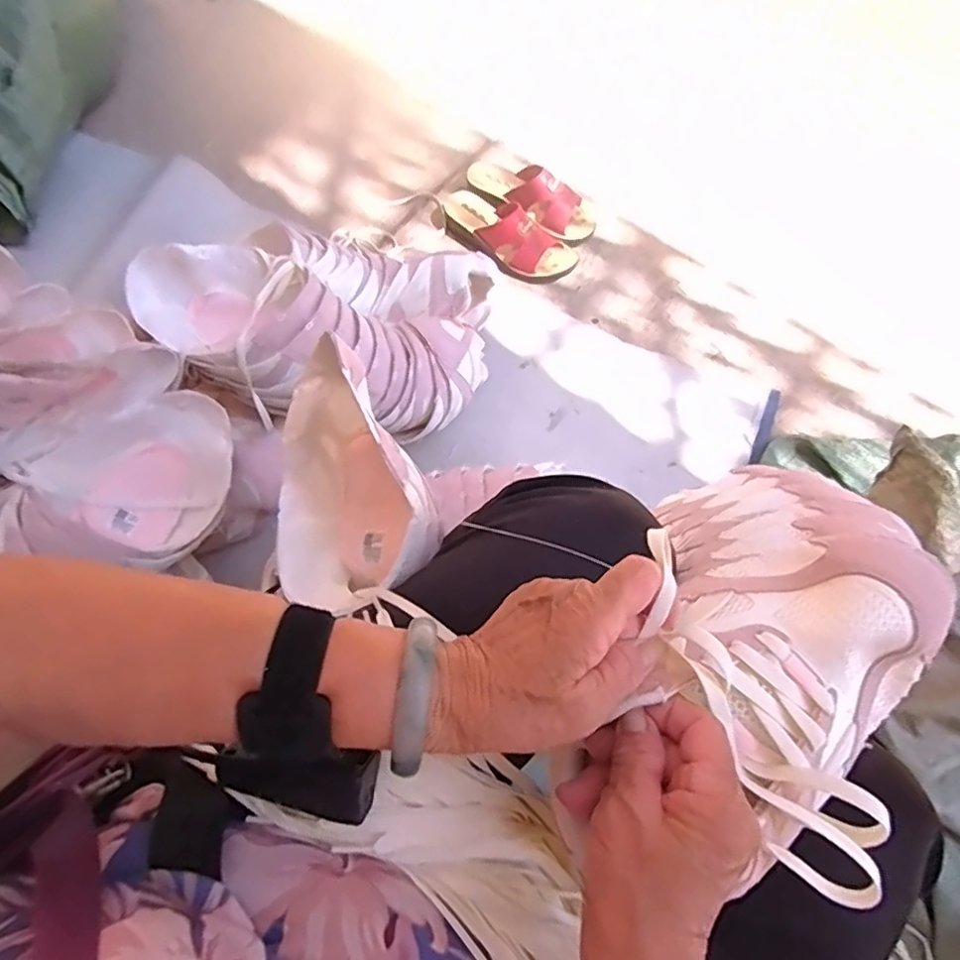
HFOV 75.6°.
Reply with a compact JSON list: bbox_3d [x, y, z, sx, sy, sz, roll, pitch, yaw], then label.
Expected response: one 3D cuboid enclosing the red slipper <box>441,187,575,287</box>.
[{"bbox_3d":[0.040,-0.387,0.963,0.225,0.078,0.091,36,74,12],"label":"red slipper"}]

